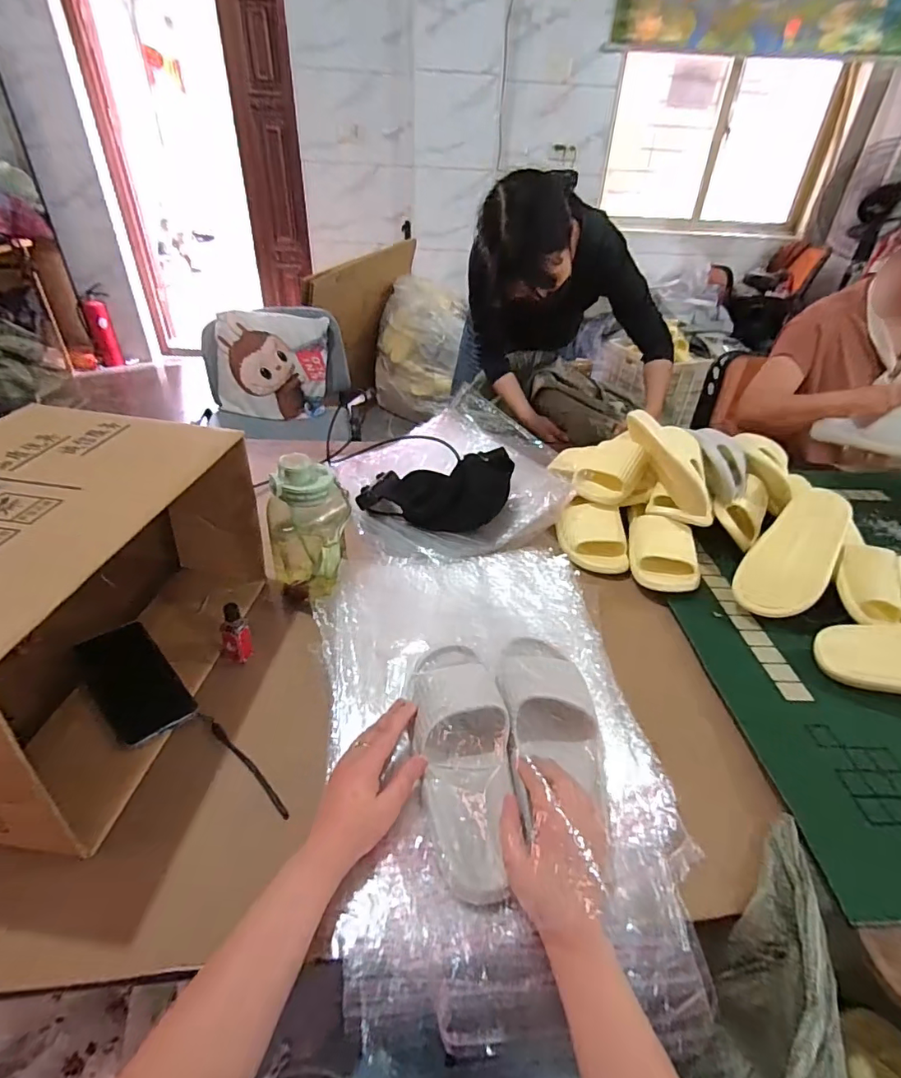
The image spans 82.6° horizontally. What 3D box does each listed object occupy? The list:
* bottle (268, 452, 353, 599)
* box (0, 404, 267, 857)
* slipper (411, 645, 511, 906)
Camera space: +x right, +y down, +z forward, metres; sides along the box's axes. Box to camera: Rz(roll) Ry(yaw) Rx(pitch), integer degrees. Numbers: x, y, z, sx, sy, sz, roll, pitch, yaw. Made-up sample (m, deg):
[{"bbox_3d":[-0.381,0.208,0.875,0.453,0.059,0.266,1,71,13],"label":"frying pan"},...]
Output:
[{"bbox_3d":[-0.199,-0.013,0.710,0.100,0.207,0.089,9,37,8],"label":"bottle"},{"bbox_3d":[-0.420,0.079,0.573,0.258,0.312,0.409,6,37,3],"label":"box"},{"bbox_3d":[0.013,0.210,0.520,0.091,0.061,0.257,-2,47,-7],"label":"slipper"}]

